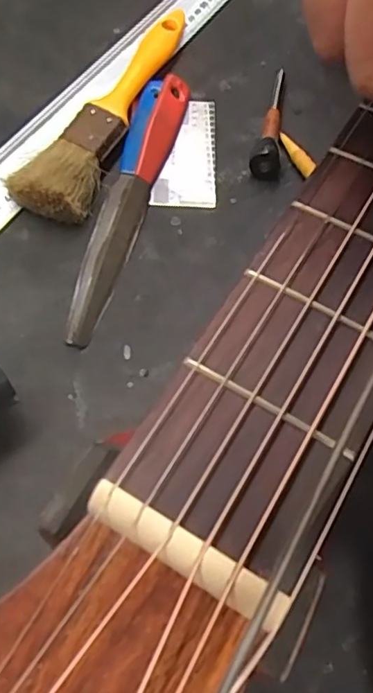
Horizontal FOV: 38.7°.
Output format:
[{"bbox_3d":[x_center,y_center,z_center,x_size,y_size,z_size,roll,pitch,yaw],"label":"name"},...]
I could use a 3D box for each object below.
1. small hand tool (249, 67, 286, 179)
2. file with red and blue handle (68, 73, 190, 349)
[{"bbox_3d":[0.053,-0.140,0.319,0.016,0.018,0.096,12,62,4],"label":"small hand tool"},{"bbox_3d":[-0.033,-0.084,0.285,0.027,0.016,0.186,13,62,5],"label":"file with red and blue handle"}]

